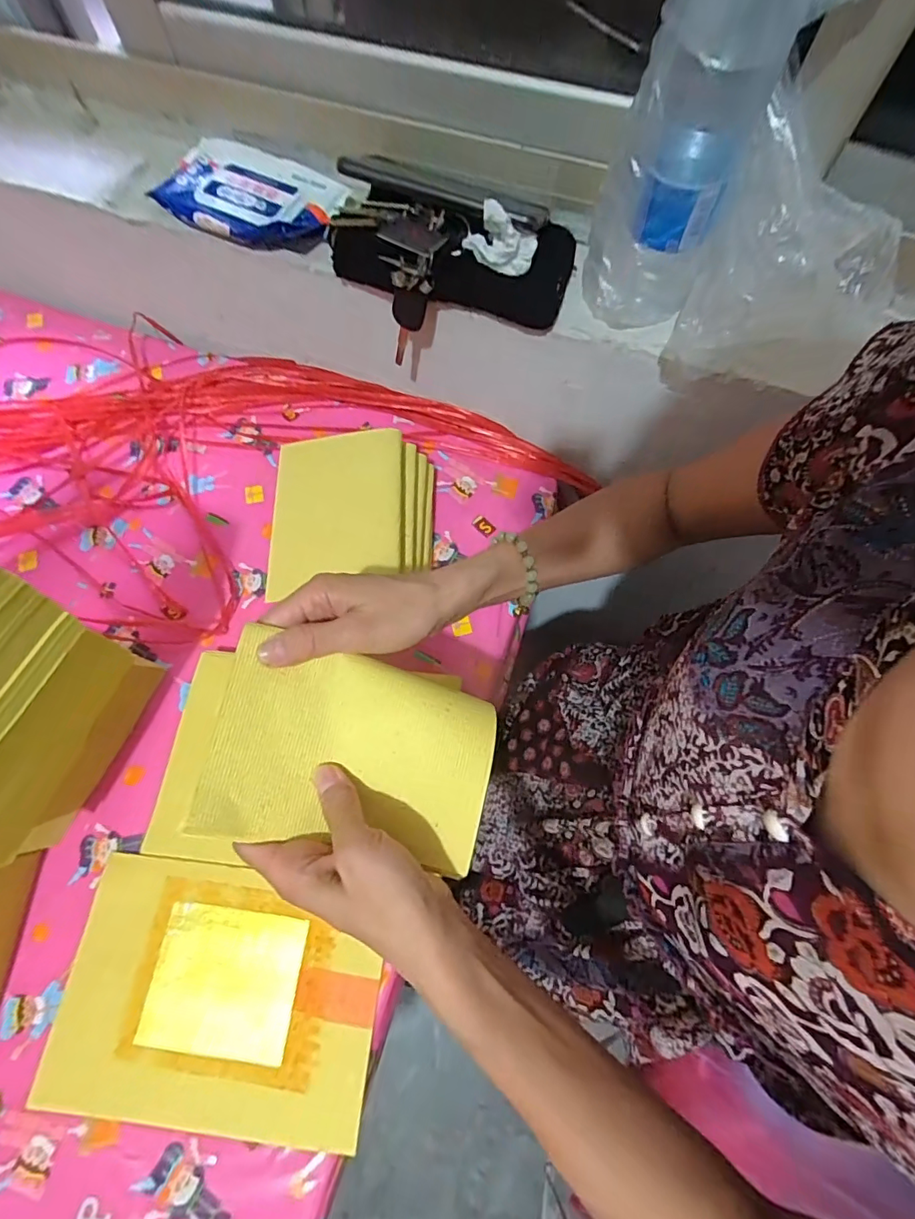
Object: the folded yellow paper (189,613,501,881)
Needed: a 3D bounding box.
[{"bbox_3d":[-0.058,0.083,0.290,0.158,0.017,0.106,15,76,-9],"label":"folded yellow paper"}]

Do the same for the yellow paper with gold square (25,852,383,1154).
[{"bbox_3d":[-0.173,0.279,0.364,0.222,0.008,0.157,5,70,3],"label":"yellow paper with gold square"}]

